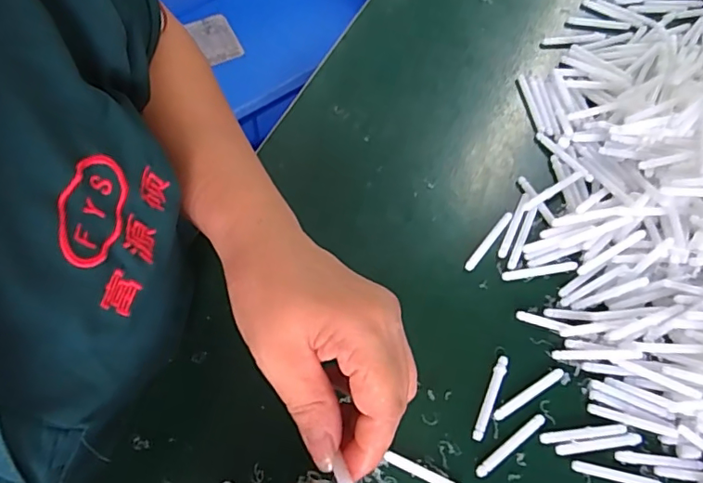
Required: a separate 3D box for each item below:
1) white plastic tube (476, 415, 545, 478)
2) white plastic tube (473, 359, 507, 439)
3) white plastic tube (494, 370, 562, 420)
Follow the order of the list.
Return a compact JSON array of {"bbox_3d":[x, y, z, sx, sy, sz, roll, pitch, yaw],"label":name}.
[{"bbox_3d":[0.107,0.136,0.351,0.060,0.004,0.007,-33,73,-15],"label":"white plastic tube"},{"bbox_3d":[0.095,0.107,0.361,0.008,0.004,0.058,22,69,6],"label":"white plastic tube"},{"bbox_3d":[0.123,0.105,0.364,0.059,0.004,0.007,-28,72,-13],"label":"white plastic tube"}]

